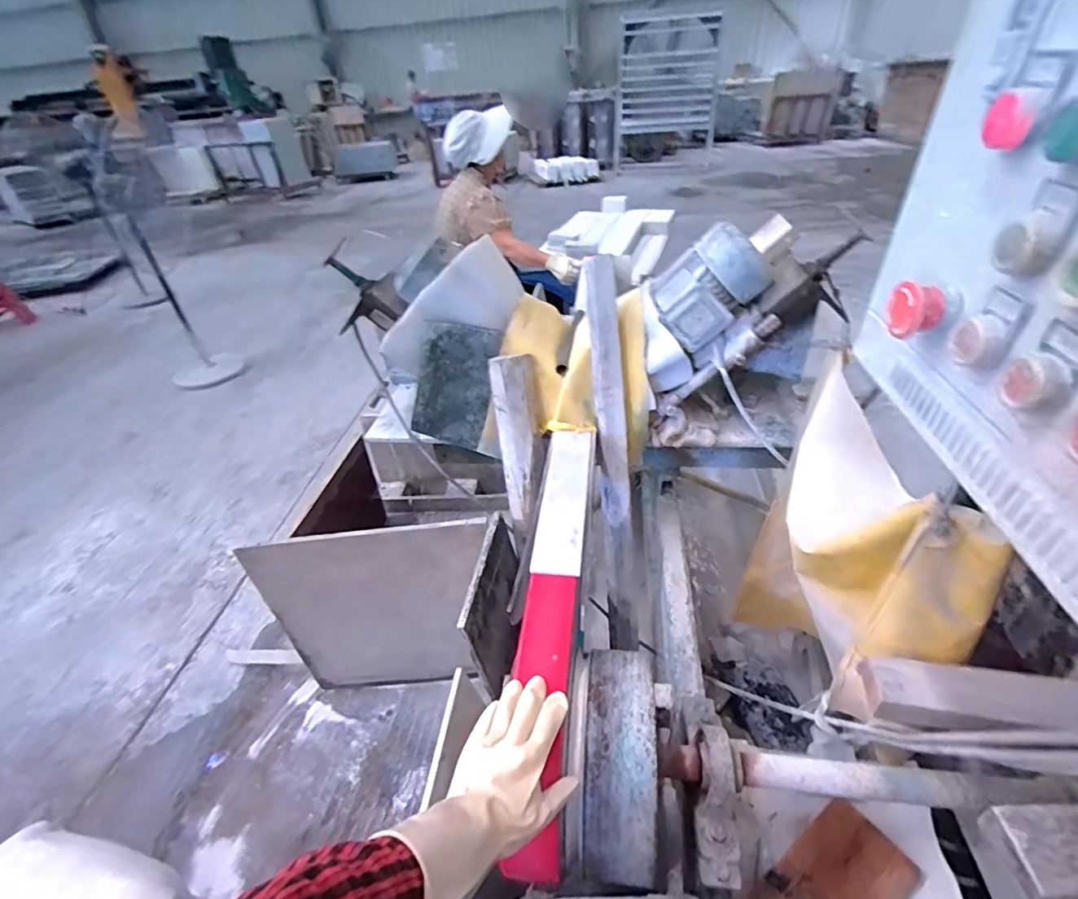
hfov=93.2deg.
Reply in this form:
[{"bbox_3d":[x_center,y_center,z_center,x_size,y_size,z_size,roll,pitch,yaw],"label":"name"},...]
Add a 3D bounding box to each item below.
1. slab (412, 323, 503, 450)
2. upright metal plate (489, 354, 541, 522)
[{"bbox_3d":[-0.173,-0.134,1.066,0.152,0.247,0.034,9,11,-28],"label":"slab"},{"bbox_3d":[-0.044,-0.020,1.070,0.093,0.348,0.056,1,16,8],"label":"upright metal plate"}]

